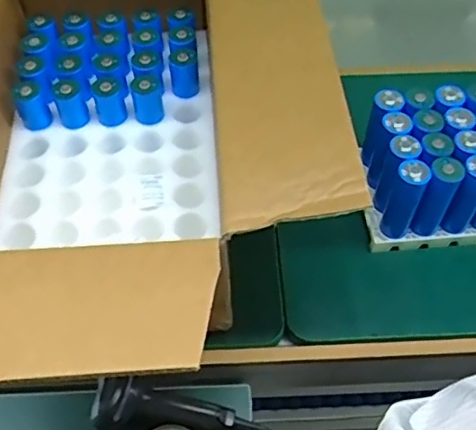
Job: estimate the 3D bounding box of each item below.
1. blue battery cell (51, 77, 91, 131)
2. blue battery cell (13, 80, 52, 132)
[{"bbox_3d":[-0.229,-0.157,0.771,0.041,0.062,0.045,-19,57,-13],"label":"blue battery cell"},{"bbox_3d":[-0.281,-0.150,0.770,0.042,0.058,0.045,-24,58,-16],"label":"blue battery cell"}]

